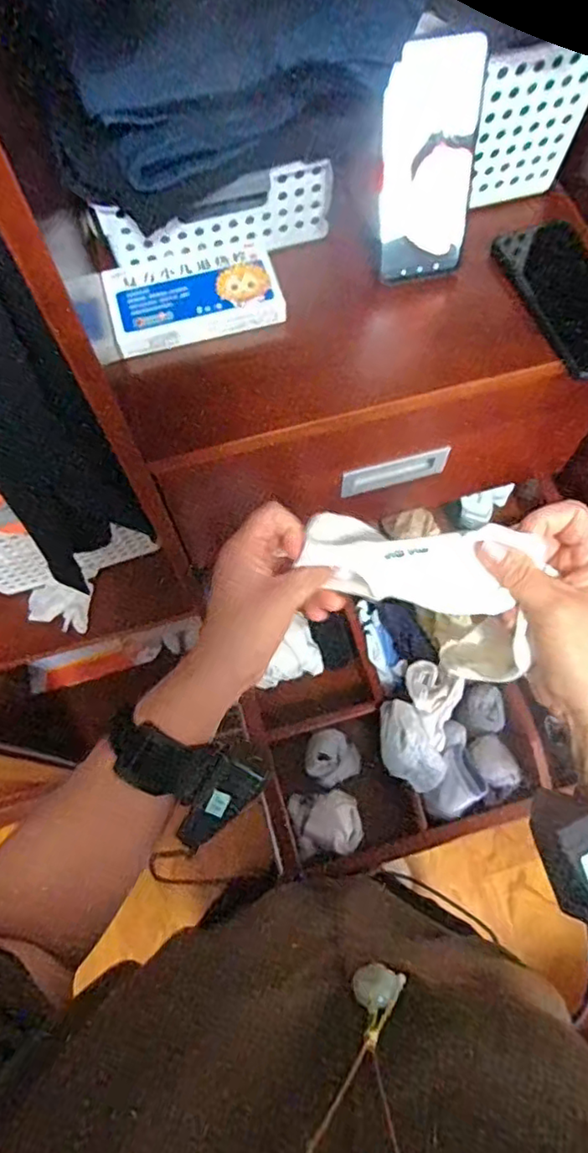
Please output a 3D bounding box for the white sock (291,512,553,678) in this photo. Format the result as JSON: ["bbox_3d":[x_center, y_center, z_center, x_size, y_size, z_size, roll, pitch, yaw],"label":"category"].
[{"bbox_3d":[0.080,0.006,0.383,0.145,0.117,0.055,30,70,12],"label":"white sock"}]

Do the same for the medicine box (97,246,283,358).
[{"bbox_3d":[-0.087,-0.243,0.523,0.144,0.021,0.080,-18,69,-7],"label":"medicine box"}]

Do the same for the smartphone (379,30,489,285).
[{"bbox_3d":[0.108,-0.326,0.487,0.074,0.168,0.009,-7,49,-3],"label":"smartphone"}]

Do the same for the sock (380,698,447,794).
[{"bbox_3d":[0.116,0.166,0.594,0.057,0.042,0.090,-18,69,-8],"label":"sock"}]

